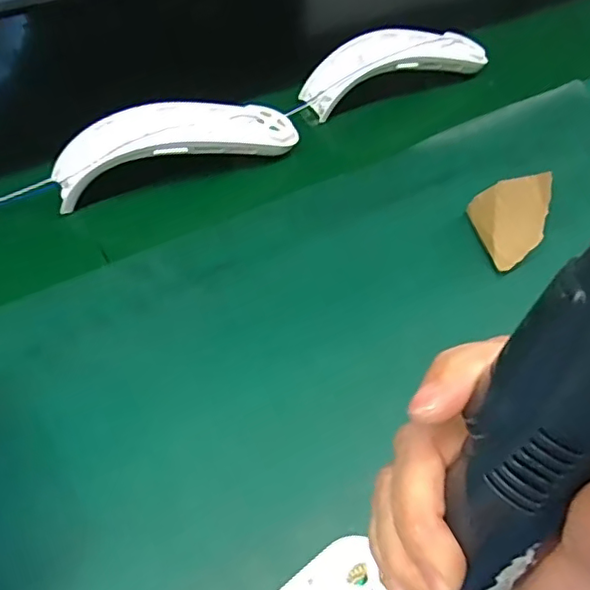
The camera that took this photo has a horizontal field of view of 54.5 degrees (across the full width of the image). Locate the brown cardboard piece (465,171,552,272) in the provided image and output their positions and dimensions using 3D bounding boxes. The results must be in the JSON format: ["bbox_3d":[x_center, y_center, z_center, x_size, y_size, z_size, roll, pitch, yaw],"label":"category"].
[{"bbox_3d":[0.160,-0.060,0.417,0.006,0.062,0.065,12,47,-42],"label":"brown cardboard piece"}]

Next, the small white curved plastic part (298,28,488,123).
[{"bbox_3d":[0.093,-0.224,0.552,0.182,0.041,0.064,-17,56,-17],"label":"small white curved plastic part"}]

